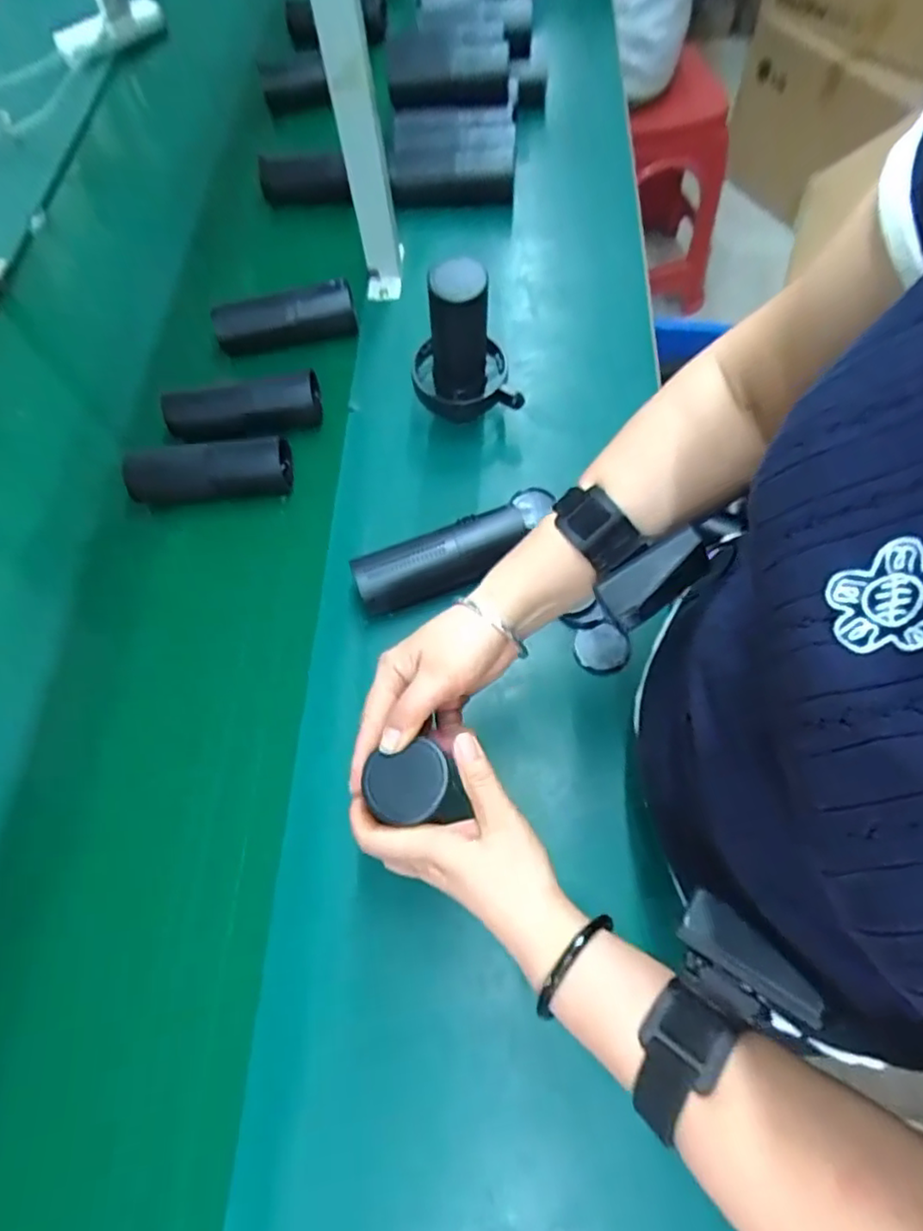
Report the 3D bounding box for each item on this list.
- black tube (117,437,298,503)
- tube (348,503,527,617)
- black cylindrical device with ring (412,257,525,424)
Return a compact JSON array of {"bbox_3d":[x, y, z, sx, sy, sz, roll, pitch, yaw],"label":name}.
[{"bbox_3d":[-0.252,-0.149,0.657,0.152,0.057,0.049,-11,65,-17],"label":"black tube"},{"bbox_3d":[-0.020,-0.054,0.594,0.160,0.044,0.047,-21,67,-7],"label":"tube"},{"bbox_3d":[0.000,-0.264,0.627,0.096,0.133,0.088,-1,66,2],"label":"black cylindrical device with ring"}]

